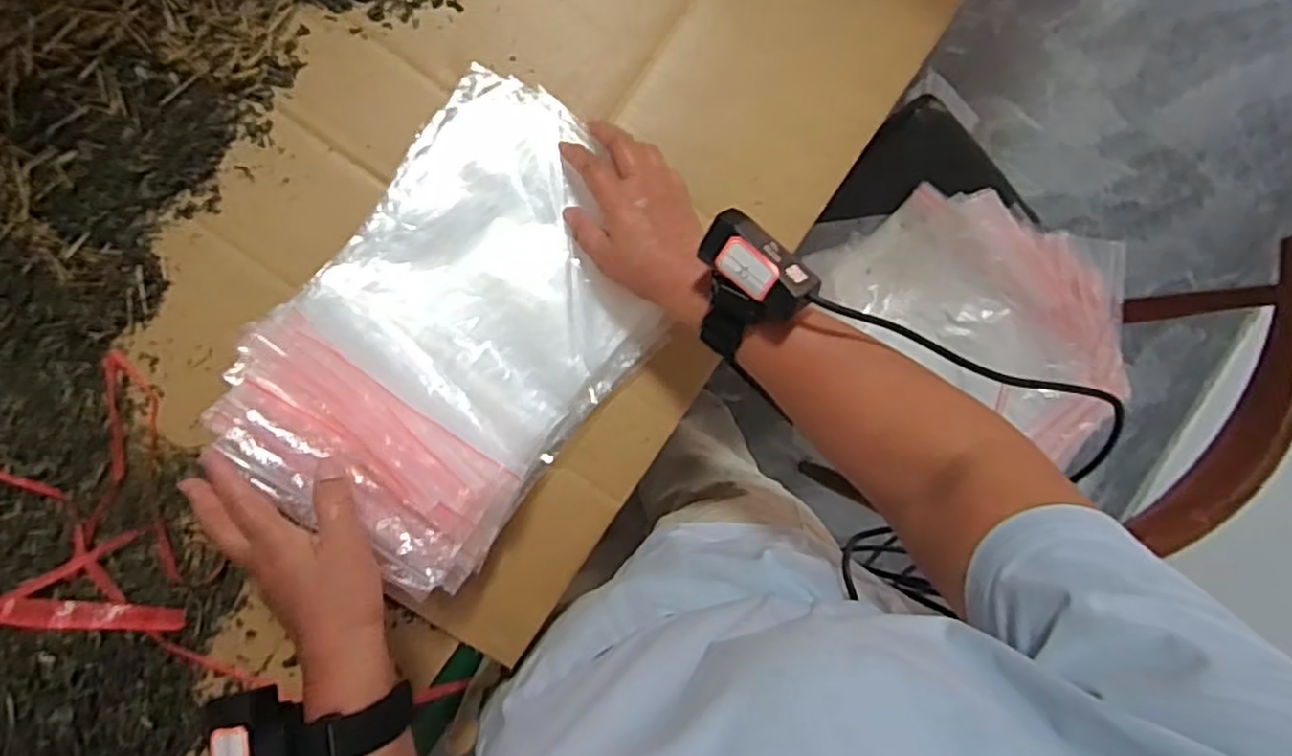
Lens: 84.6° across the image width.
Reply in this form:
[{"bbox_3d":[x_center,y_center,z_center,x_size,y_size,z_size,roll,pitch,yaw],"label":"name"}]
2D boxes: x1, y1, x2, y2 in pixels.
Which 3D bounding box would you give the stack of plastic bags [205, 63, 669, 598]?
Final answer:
[{"bbox_3d":[-0.127,-0.040,0.482,0.223,0.078,0.312,40,86,-6],"label":"stack of plastic bags"}]

